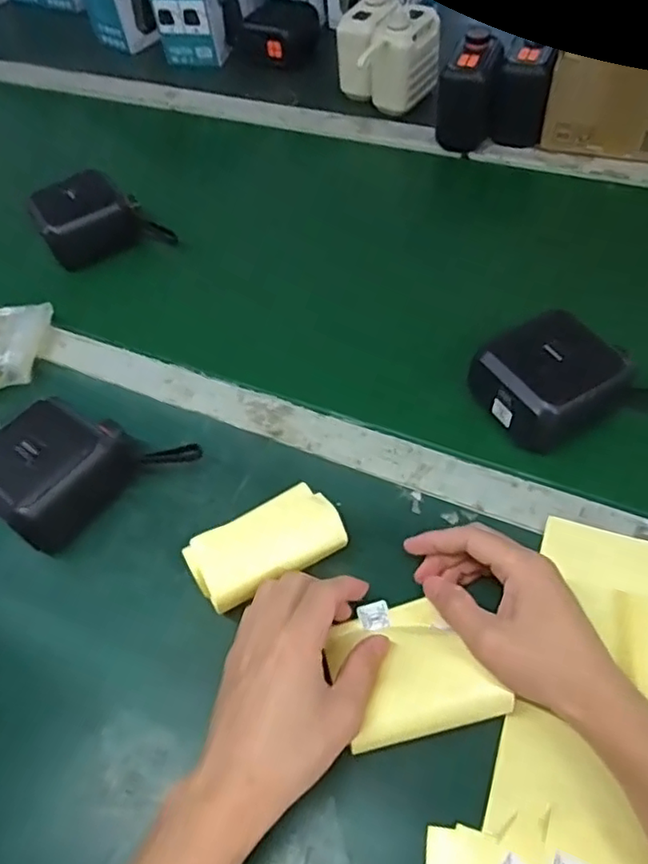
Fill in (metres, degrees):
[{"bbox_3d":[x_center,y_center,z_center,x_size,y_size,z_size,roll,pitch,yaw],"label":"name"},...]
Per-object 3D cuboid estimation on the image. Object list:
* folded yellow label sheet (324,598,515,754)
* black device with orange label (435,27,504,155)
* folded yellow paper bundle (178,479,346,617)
[{"bbox_3d":[0.051,0.141,0.361,0.087,0.020,0.077,-17,54,-7],"label":"folded yellow label sheet"},{"bbox_3d":[0.162,-0.379,0.685,0.061,0.105,0.061,8,56,11],"label":"black device with orange label"},{"bbox_3d":[-0.038,0.081,0.413,0.101,0.038,0.052,-28,57,-14],"label":"folded yellow paper bundle"}]

